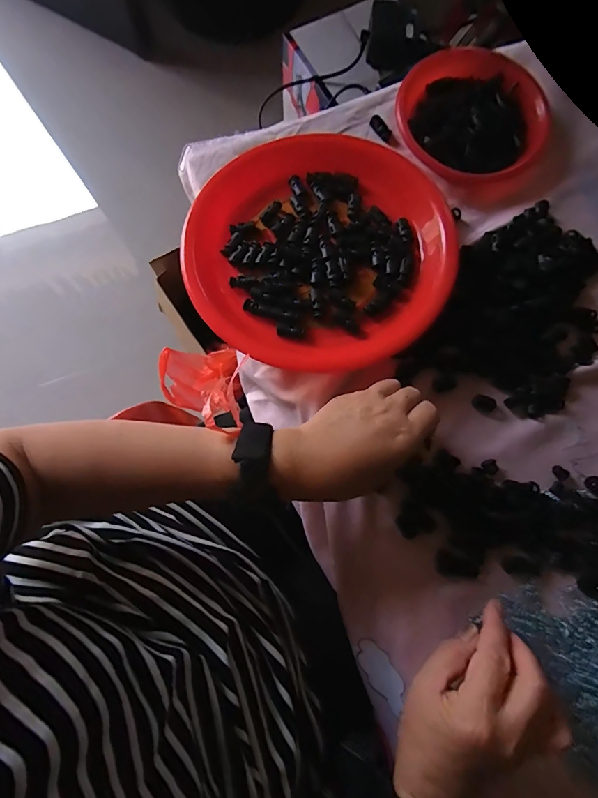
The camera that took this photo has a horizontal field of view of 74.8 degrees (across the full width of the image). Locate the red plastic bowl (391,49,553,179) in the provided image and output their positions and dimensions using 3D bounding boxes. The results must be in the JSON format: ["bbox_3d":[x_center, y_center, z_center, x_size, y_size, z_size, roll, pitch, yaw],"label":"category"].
[{"bbox_3d":[0.192,-0.310,0.425,0.155,0.030,0.136,38,82,6],"label":"red plastic bowl"}]

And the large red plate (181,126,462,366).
[{"bbox_3d":[0.020,-0.154,0.393,0.257,0.041,0.261,0,80,0],"label":"large red plate"}]

